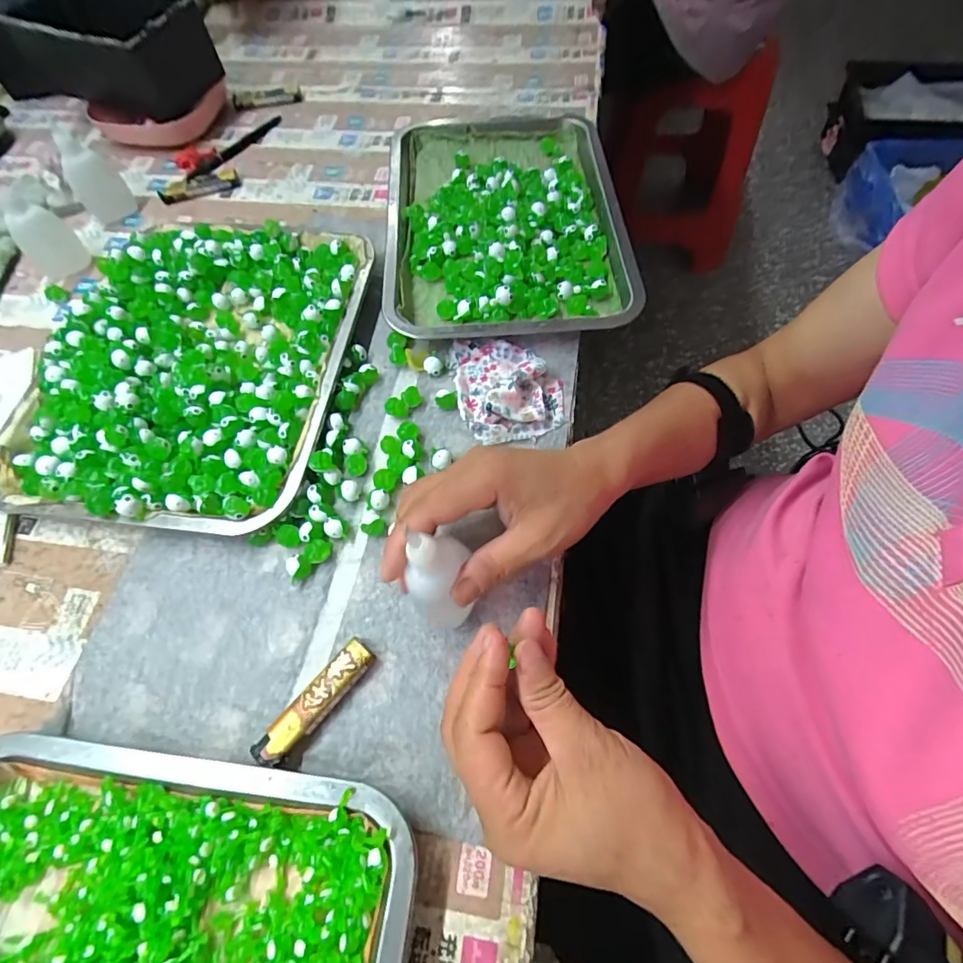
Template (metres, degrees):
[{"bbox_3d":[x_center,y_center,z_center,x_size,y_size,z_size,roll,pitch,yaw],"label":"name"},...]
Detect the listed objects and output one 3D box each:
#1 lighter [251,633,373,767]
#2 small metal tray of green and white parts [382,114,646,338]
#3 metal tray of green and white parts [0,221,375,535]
[{"bbox_3d":[-0.096,0.128,0.293,0.020,0.014,0.080,38,70,19],"label":"lighter"},{"bbox_3d":[0.020,-0.241,0.463,0.209,0.031,0.279,-4,63,0],"label":"small metal tray of green and white parts"},{"bbox_3d":[-0.237,-0.101,0.402,0.248,0.033,0.279,5,63,5],"label":"metal tray of green and white parts"}]

